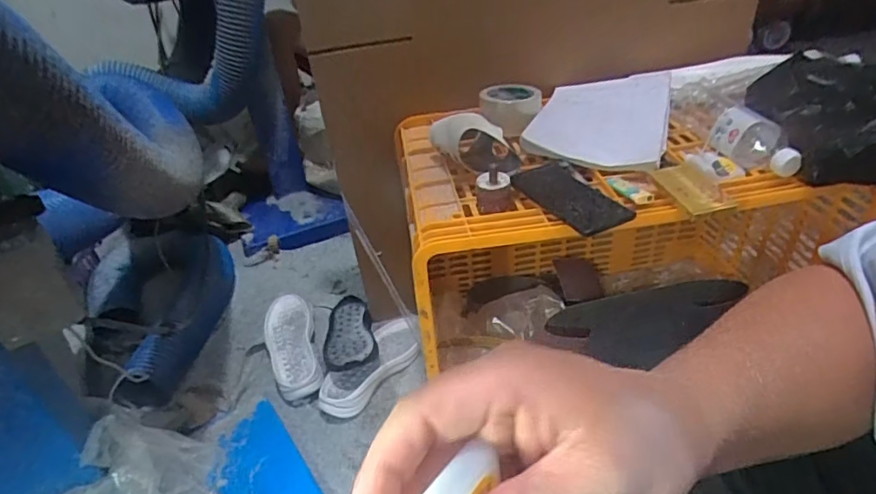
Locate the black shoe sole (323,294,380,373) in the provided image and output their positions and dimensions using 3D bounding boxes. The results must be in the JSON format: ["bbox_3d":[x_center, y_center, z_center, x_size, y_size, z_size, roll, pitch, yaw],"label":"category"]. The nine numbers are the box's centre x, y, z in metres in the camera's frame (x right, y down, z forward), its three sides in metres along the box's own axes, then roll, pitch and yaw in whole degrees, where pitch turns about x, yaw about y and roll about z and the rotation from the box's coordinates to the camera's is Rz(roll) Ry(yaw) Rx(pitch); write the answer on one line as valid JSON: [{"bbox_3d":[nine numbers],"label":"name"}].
[{"bbox_3d":[-0.188,0.179,1.100,0.101,0.047,0.293,-5,24,-9],"label":"black shoe sole"}]

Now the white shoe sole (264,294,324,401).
[{"bbox_3d":[-0.308,0.218,1.107,0.105,0.079,0.264,-16,37,-12],"label":"white shoe sole"}]

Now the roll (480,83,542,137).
[{"bbox_3d":[0.113,-0.223,0.822,0.087,0.054,0.090,-5,36,3],"label":"roll"}]

